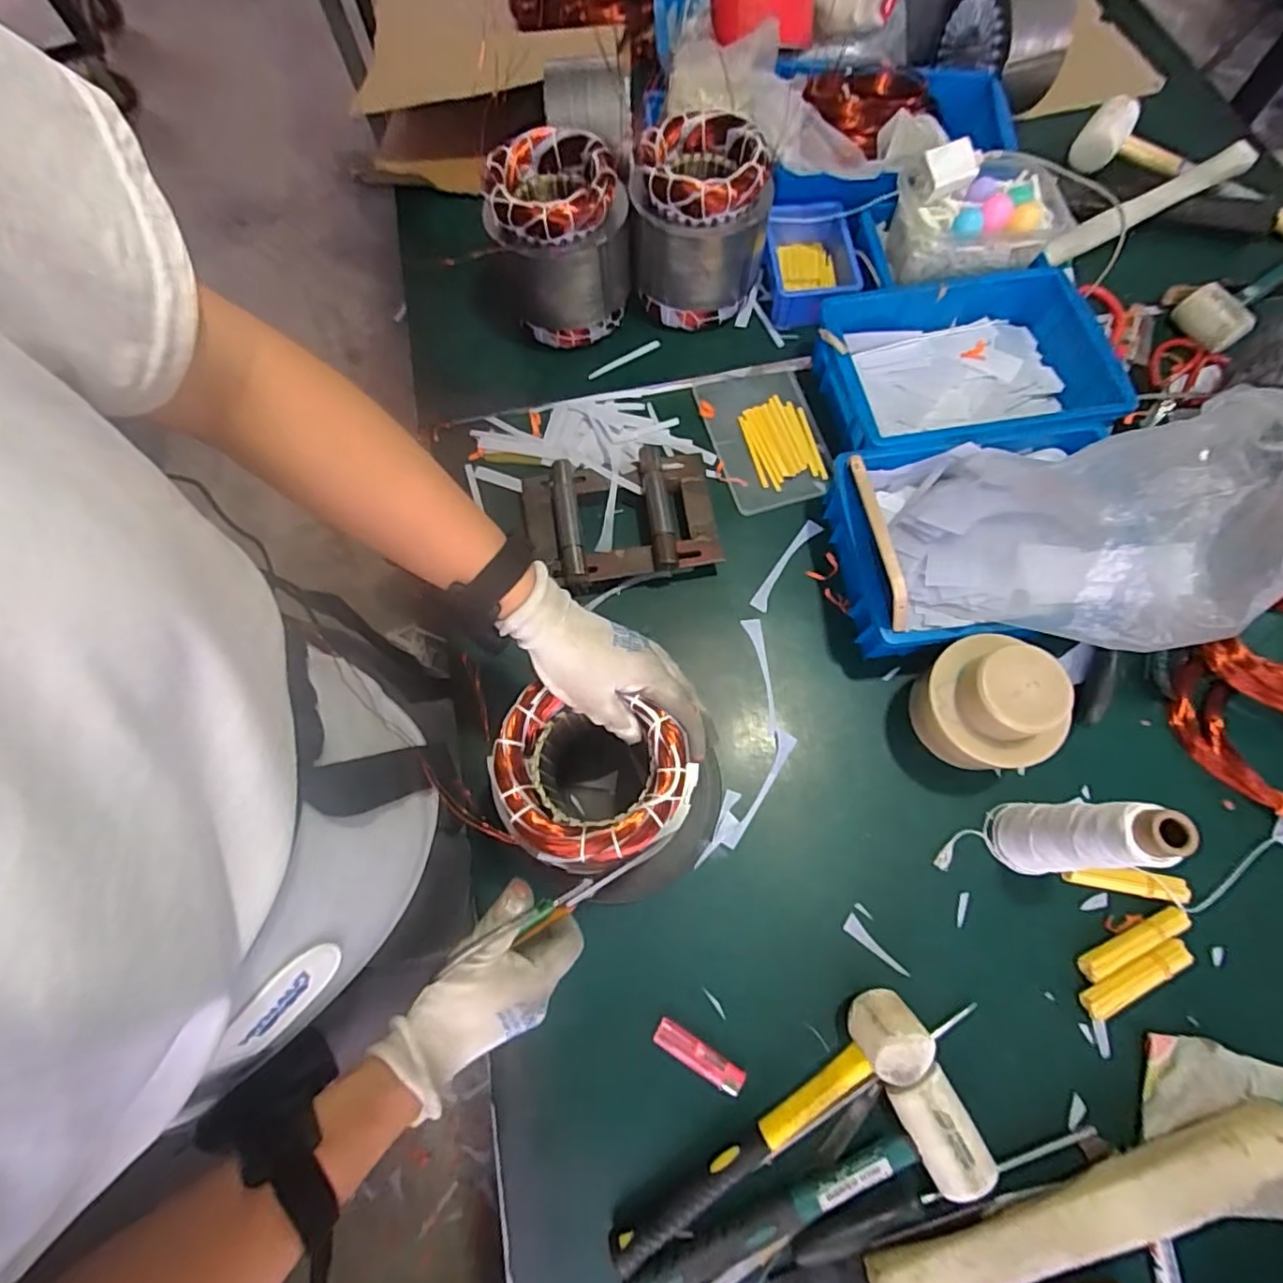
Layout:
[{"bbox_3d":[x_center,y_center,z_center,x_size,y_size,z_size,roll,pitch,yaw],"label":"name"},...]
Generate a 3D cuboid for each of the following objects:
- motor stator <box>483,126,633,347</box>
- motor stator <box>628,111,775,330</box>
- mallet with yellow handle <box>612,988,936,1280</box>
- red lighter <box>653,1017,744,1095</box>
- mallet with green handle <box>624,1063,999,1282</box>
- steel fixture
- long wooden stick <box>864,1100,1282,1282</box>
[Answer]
[{"bbox_3d":[-0.090,-0.439,0.676,0.143,0.161,0.135,-9,71,-3],"label":"motor stator"},{"bbox_3d":[0.064,-0.459,0.687,0.136,0.167,0.136,15,72,6],"label":"motor stator"},{"bbox_3d":[0.096,0.369,0.454,0.276,0.058,0.053,-33,74,-10],"label":"mallet with yellow handle"},{"bbox_3d":[0.047,0.340,0.496,0.077,0.013,0.020,28,74,10],"label":"red lighter"},{"bbox_3d":[0.118,0.406,0.450,0.276,0.040,0.075,-19,72,-6],"label":"mallet with green handle"},{"bbox_3d":[-0.024,-0.131,0.636,0.199,0.045,0.148,-10,71,-3],"label":"steel fixture"},{"bbox_3d":[0.327,0.416,0.444,0.335,0.043,0.045,-19,72,-6],"label":"long wooden stick"}]

